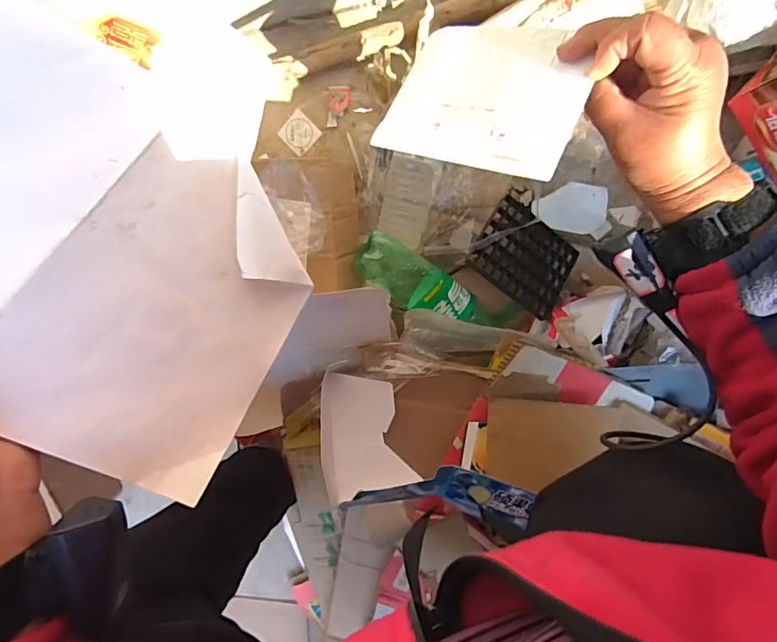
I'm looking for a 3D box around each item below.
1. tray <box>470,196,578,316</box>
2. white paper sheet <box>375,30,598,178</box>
[{"bbox_3d":[0.177,-0.084,0.614,0.131,0.010,0.118,38,69,-7],"label":"tray"},{"bbox_3d":[0.067,-0.163,0.340,0.143,0.007,0.112,24,83,31],"label":"white paper sheet"}]

